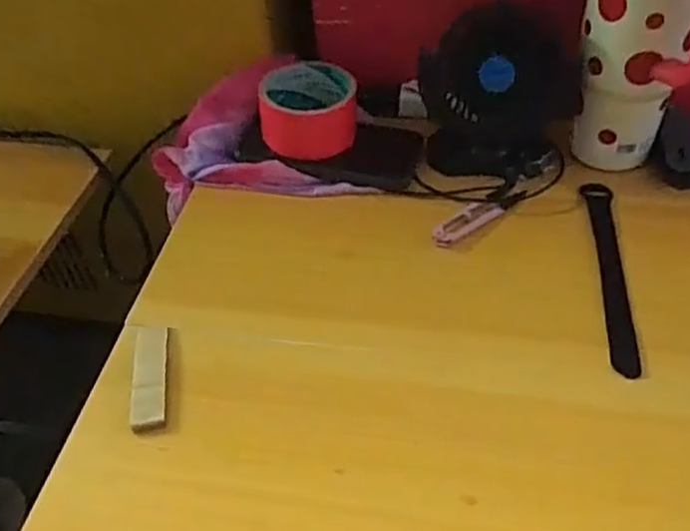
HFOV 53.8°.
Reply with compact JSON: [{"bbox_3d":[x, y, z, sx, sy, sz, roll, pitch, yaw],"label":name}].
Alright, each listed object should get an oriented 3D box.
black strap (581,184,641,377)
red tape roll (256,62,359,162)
[{"bbox_3d":[0.200,0.001,0.514,0.023,0.005,0.194,7,47,6],"label":"black strap"},{"bbox_3d":[-0.032,-0.138,0.608,0.085,0.055,0.073,-2,47,3],"label":"red tape roll"}]

